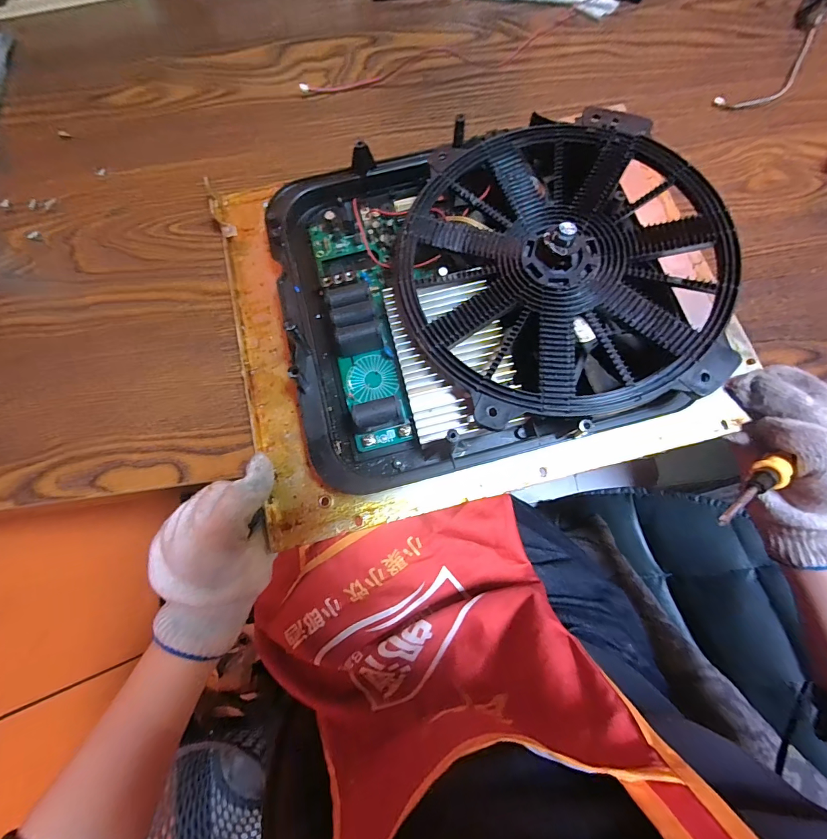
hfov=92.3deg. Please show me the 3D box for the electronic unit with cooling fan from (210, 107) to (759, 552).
[{"bbox_3d":[0.036,-0.095,0.307,0.358,0.073,0.298,-14,76,-3],"label":"electronic unit with cooling fan"}]

